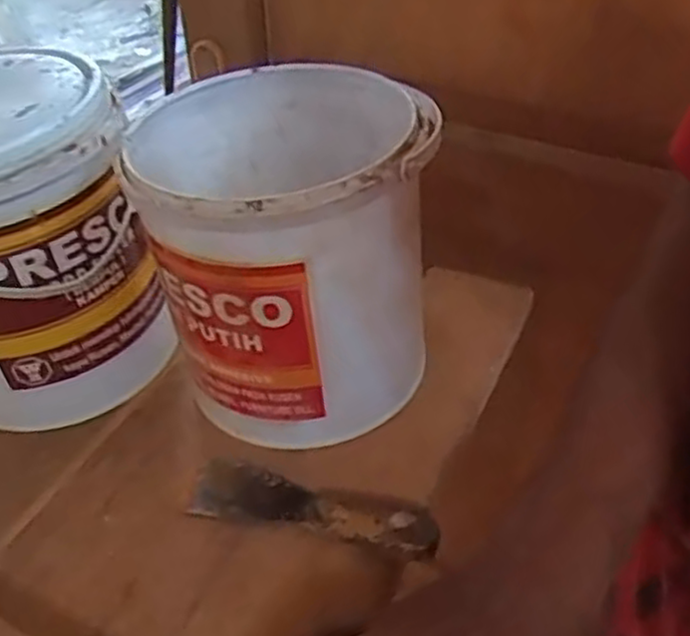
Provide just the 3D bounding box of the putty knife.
[{"bbox_3d":[-0.020,0.114,0.452,0.159,0.015,0.041,5,44,26],"label":"putty knife"}]

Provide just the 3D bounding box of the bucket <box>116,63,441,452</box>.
[{"bbox_3d":[-0.033,-0.045,0.503,0.176,0.184,0.177,-15,42,-10],"label":"bucket"}]

